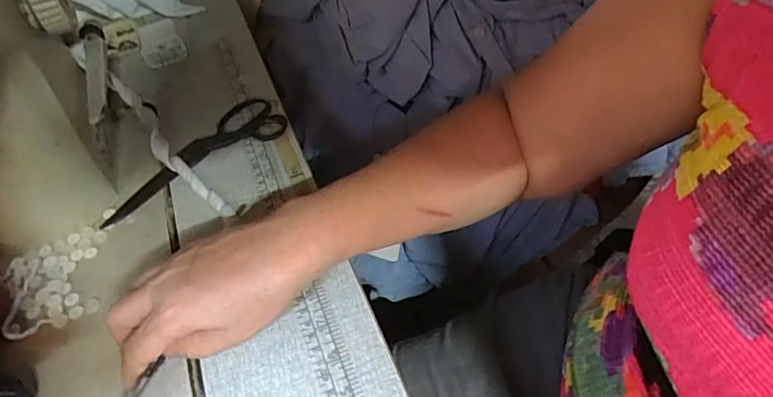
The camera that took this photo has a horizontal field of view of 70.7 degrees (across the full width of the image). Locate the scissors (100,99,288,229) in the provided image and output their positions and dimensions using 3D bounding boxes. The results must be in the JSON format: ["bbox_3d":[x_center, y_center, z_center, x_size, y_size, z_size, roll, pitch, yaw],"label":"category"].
[{"bbox_3d":[-0.168,-0.037,0.467,0.171,0.010,0.062,-36,53,-22],"label":"scissors"}]

